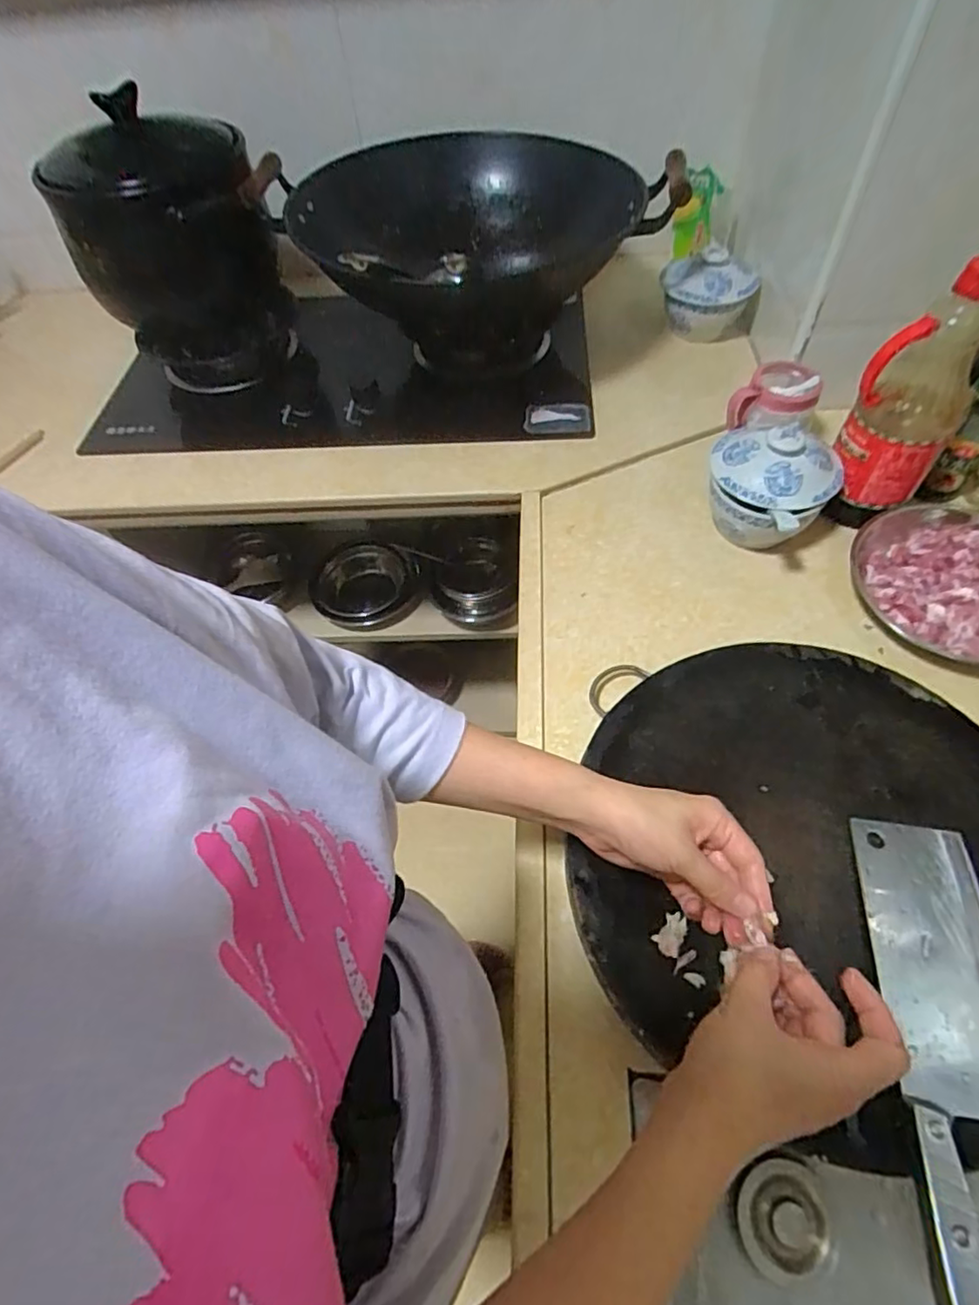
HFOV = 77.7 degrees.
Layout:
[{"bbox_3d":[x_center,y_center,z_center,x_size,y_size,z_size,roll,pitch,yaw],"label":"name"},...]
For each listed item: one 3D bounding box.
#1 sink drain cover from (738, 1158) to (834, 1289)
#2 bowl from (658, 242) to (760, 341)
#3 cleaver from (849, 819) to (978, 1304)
[{"bbox_3d":[0.255,0.491,0.525,0.073,0.016,0.084,26,63,21],"label":"sink drain cover"},{"bbox_3d":[0.314,-0.520,0.886,0.123,0.112,0.102,-6,57,0],"label":"bowl"},{"bbox_3d":[0.303,0.252,0.386,0.086,0.026,0.293,6,57,8],"label":"cleaver"}]

